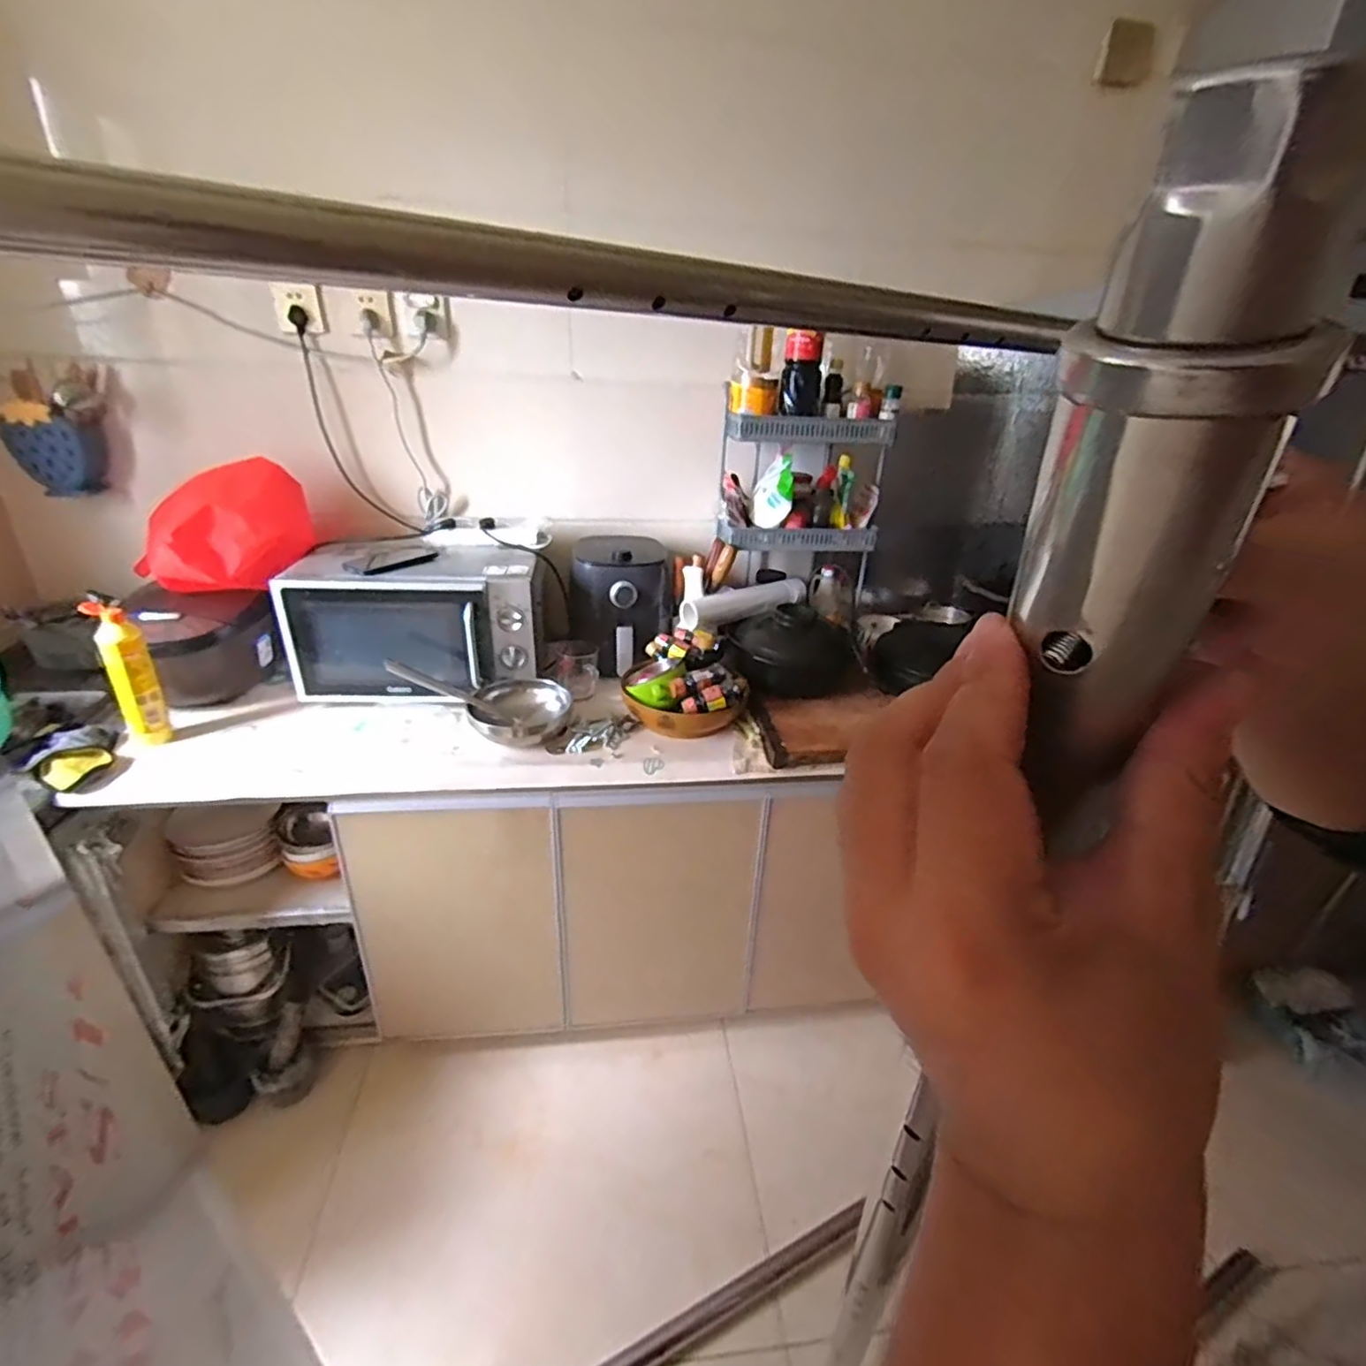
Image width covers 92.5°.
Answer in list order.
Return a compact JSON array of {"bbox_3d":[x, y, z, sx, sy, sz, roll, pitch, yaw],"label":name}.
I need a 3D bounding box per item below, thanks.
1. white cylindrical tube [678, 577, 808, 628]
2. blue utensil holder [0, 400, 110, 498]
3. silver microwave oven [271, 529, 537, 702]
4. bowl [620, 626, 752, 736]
[{"bbox_3d":[0.138,-0.167,1.347,0.295,0.054,0.060,-11,29,-25],"label":"white cylindrical tube"},{"bbox_3d":[-1.176,-0.434,1.228,0.138,0.158,0.089,-20,34,-38],"label":"blue utensil holder"},{"bbox_3d":[-0.503,-0.123,1.274,0.441,0.238,0.298,-1,26,-7],"label":"silver microwave oven"},{"bbox_3d":[0.001,-0.006,1.234,0.227,0.123,0.224,-1,26,-6],"label":"bowl"}]

